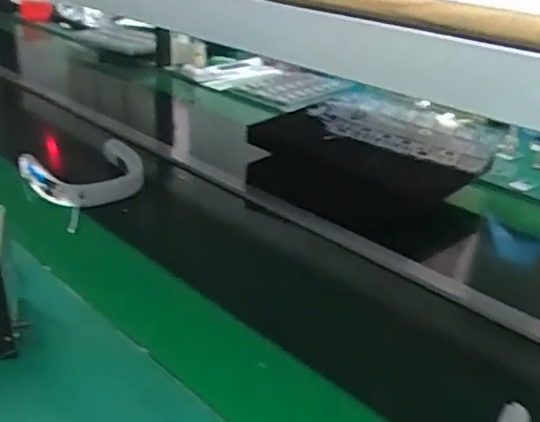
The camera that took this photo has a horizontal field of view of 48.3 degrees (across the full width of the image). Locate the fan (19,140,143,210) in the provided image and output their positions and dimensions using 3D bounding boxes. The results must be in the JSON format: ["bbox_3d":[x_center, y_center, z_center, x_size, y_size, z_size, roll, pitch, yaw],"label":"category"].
[{"bbox_3d":[-0.335,-0.065,1.130,0.207,0.063,0.165,-19,34,-33],"label":"fan"}]

